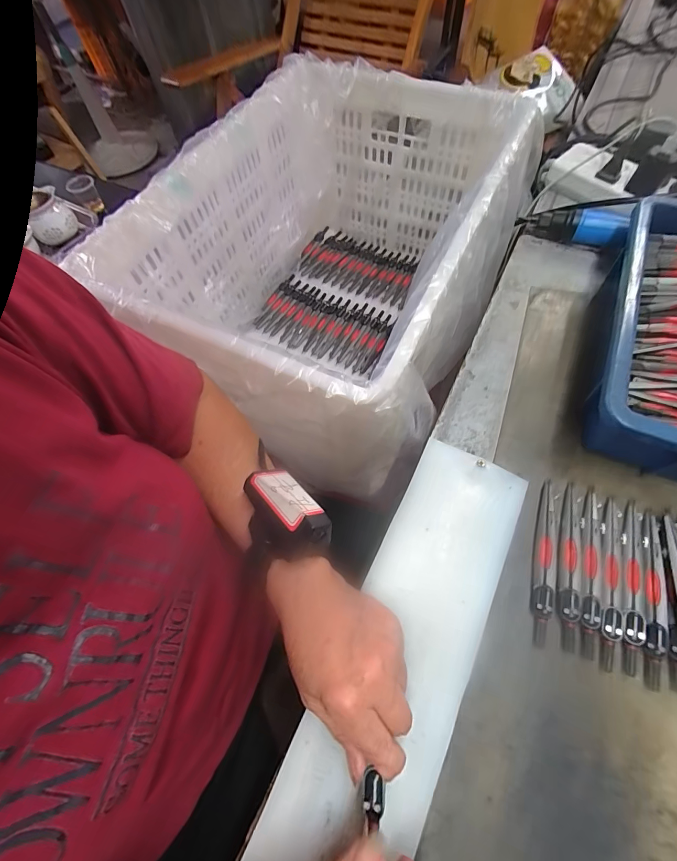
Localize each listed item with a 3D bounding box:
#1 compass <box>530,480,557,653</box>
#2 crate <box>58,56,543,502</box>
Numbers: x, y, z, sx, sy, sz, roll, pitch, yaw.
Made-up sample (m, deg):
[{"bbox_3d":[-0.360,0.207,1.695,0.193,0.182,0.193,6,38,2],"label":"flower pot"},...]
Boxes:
[{"bbox_3d":[0.167,0.101,0.298,0.015,0.010,0.129,13,65,10],"label":"compass"},{"bbox_3d":[0.002,-0.219,0.512,0.379,0.254,0.496,22,67,14],"label":"crate"}]

